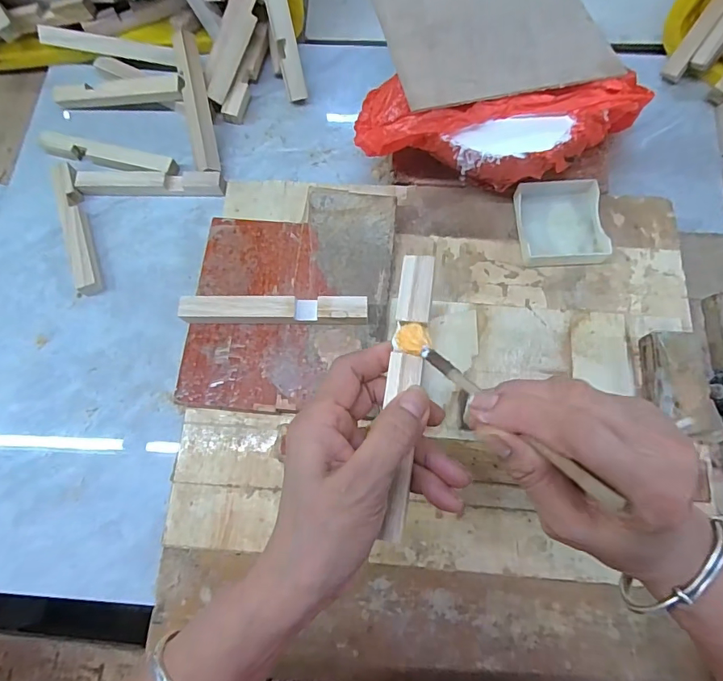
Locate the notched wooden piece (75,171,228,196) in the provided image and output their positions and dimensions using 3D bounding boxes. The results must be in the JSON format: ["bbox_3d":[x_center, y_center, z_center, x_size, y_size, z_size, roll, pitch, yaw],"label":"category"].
[{"bbox_3d":[-0.218,-0.163,0.472,0.154,0.016,0.023,3,73,3],"label":"notched wooden piece"}]

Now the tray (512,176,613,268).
[{"bbox_3d":[0.178,-0.105,0.404,0.073,0.017,0.082,-6,73,0],"label":"tray"}]

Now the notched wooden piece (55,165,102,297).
[{"bbox_3d":[-0.288,-0.113,0.458,0.021,0.022,0.143,-19,73,-4],"label":"notched wooden piece"}]

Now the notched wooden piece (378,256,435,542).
[{"bbox_3d":[0.024,0.023,0.234,0.018,0.007,0.148,5,73,4],"label":"notched wooden piece"}]

